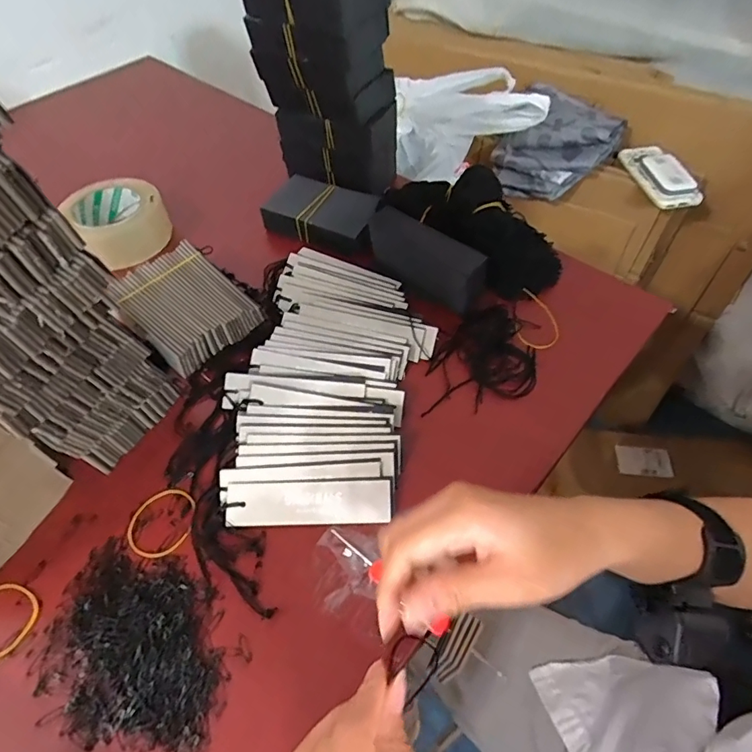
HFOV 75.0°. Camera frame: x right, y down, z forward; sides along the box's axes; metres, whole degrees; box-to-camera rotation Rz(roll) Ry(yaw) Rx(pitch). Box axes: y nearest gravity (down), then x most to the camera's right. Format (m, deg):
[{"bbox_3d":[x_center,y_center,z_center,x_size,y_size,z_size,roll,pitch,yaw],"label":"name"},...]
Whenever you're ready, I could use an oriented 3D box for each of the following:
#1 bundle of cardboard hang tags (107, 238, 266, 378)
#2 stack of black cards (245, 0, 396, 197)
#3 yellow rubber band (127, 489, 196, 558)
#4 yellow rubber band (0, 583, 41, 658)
[{"bbox_3d":[-0.193,-0.069,0.497,0.135,0.038,0.100,38,64,27],"label":"bundle of cardboard hang tags"},{"bbox_3d":[-0.053,-0.355,0.526,0.152,0.265,0.087,26,59,21],"label":"stack of black cards"},{"bbox_3d":[-0.167,0.114,0.383,0.048,0.004,0.055,26,59,21],"label":"yellow rubber band"},{"bbox_3d":[-0.268,0.173,0.347,0.054,0.006,0.048,20,58,18],"label":"yellow rubber band"}]

